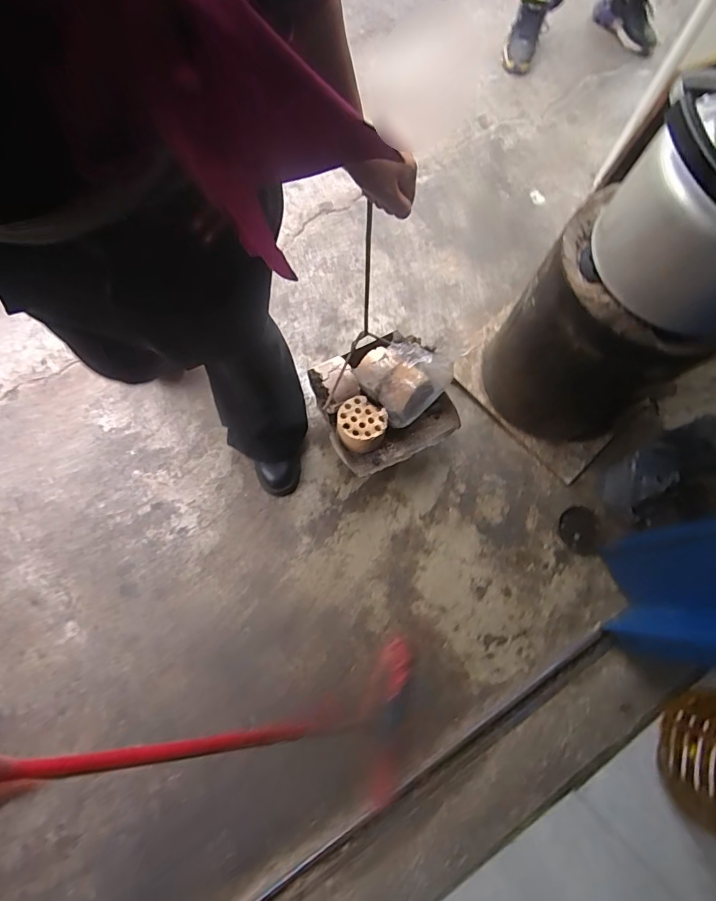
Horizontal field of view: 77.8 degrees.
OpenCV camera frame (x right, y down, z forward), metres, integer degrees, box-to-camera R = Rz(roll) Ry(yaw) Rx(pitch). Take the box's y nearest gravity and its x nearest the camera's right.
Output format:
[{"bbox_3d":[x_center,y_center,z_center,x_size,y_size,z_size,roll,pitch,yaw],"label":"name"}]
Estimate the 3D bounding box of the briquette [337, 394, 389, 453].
[{"bbox_3d":[0.004,-0.055,0.991,0.107,0.067,0.108,0,79,1],"label":"briquette"}]

